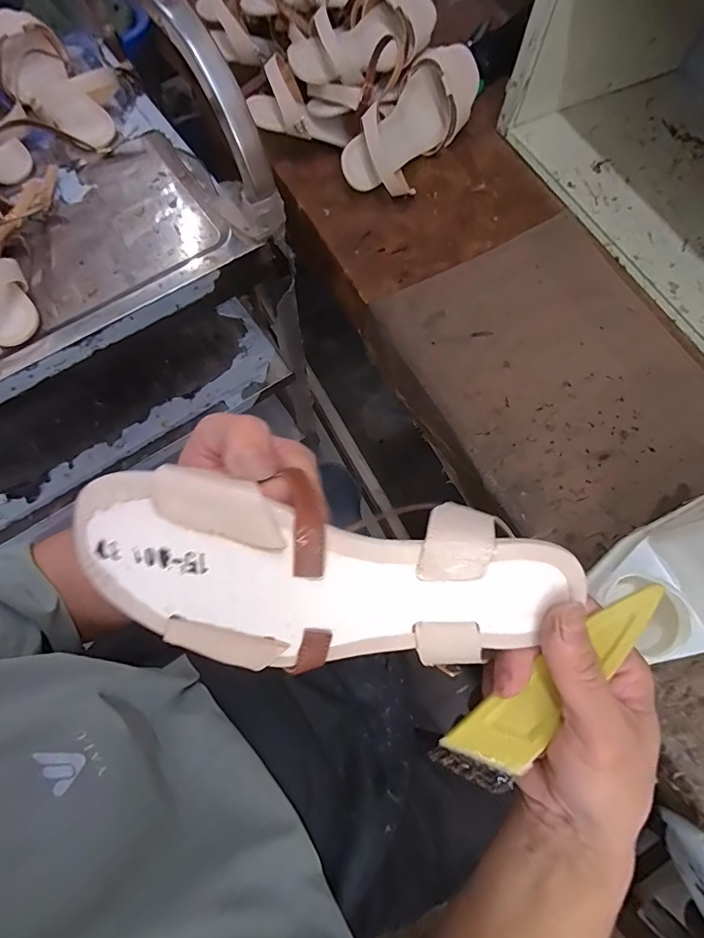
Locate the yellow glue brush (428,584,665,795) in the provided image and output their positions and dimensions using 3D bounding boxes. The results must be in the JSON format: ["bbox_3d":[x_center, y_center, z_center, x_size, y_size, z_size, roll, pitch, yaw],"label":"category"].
[{"bbox_3d":[0.099,0.108,0.220,0.133,0.005,0.032,-43,76,4],"label":"yellow glue brush"}]

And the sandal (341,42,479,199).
[{"bbox_3d":[0.078,-0.428,0.559,0.082,0.069,0.217,33,74,10],"label":"sandal"}]

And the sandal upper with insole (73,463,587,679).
[{"bbox_3d":[-0.011,0.049,0.214,0.218,0.050,0.080,8,100,-7],"label":"sandal upper with insole"}]

